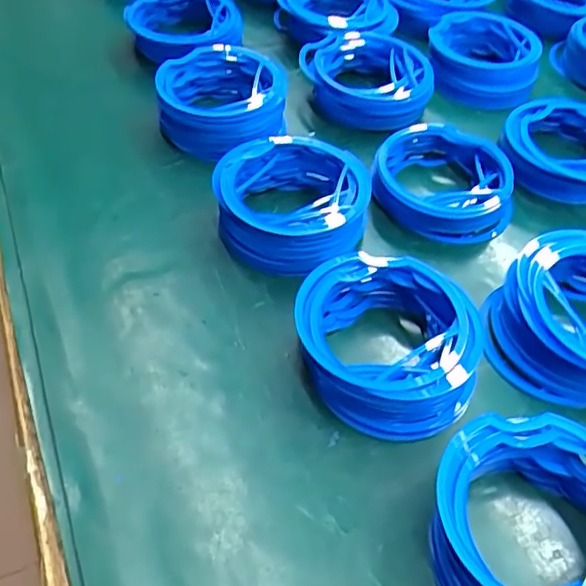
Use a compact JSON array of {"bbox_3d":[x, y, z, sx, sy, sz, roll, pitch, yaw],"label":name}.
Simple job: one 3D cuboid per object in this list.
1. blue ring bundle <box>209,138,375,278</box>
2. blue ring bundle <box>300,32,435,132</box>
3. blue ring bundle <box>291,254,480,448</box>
[{"bbox_3d":[-0.001,-0.061,0.422,0.102,0.038,0.097,7,51,3],"label":"blue ring bundle"},{"bbox_3d":[0.060,-0.183,0.534,0.105,0.038,0.084,-2,51,-4],"label":"blue ring bundle"},{"bbox_3d":[0.052,0.027,0.352,0.098,0.038,0.098,1,51,-2],"label":"blue ring bundle"}]

